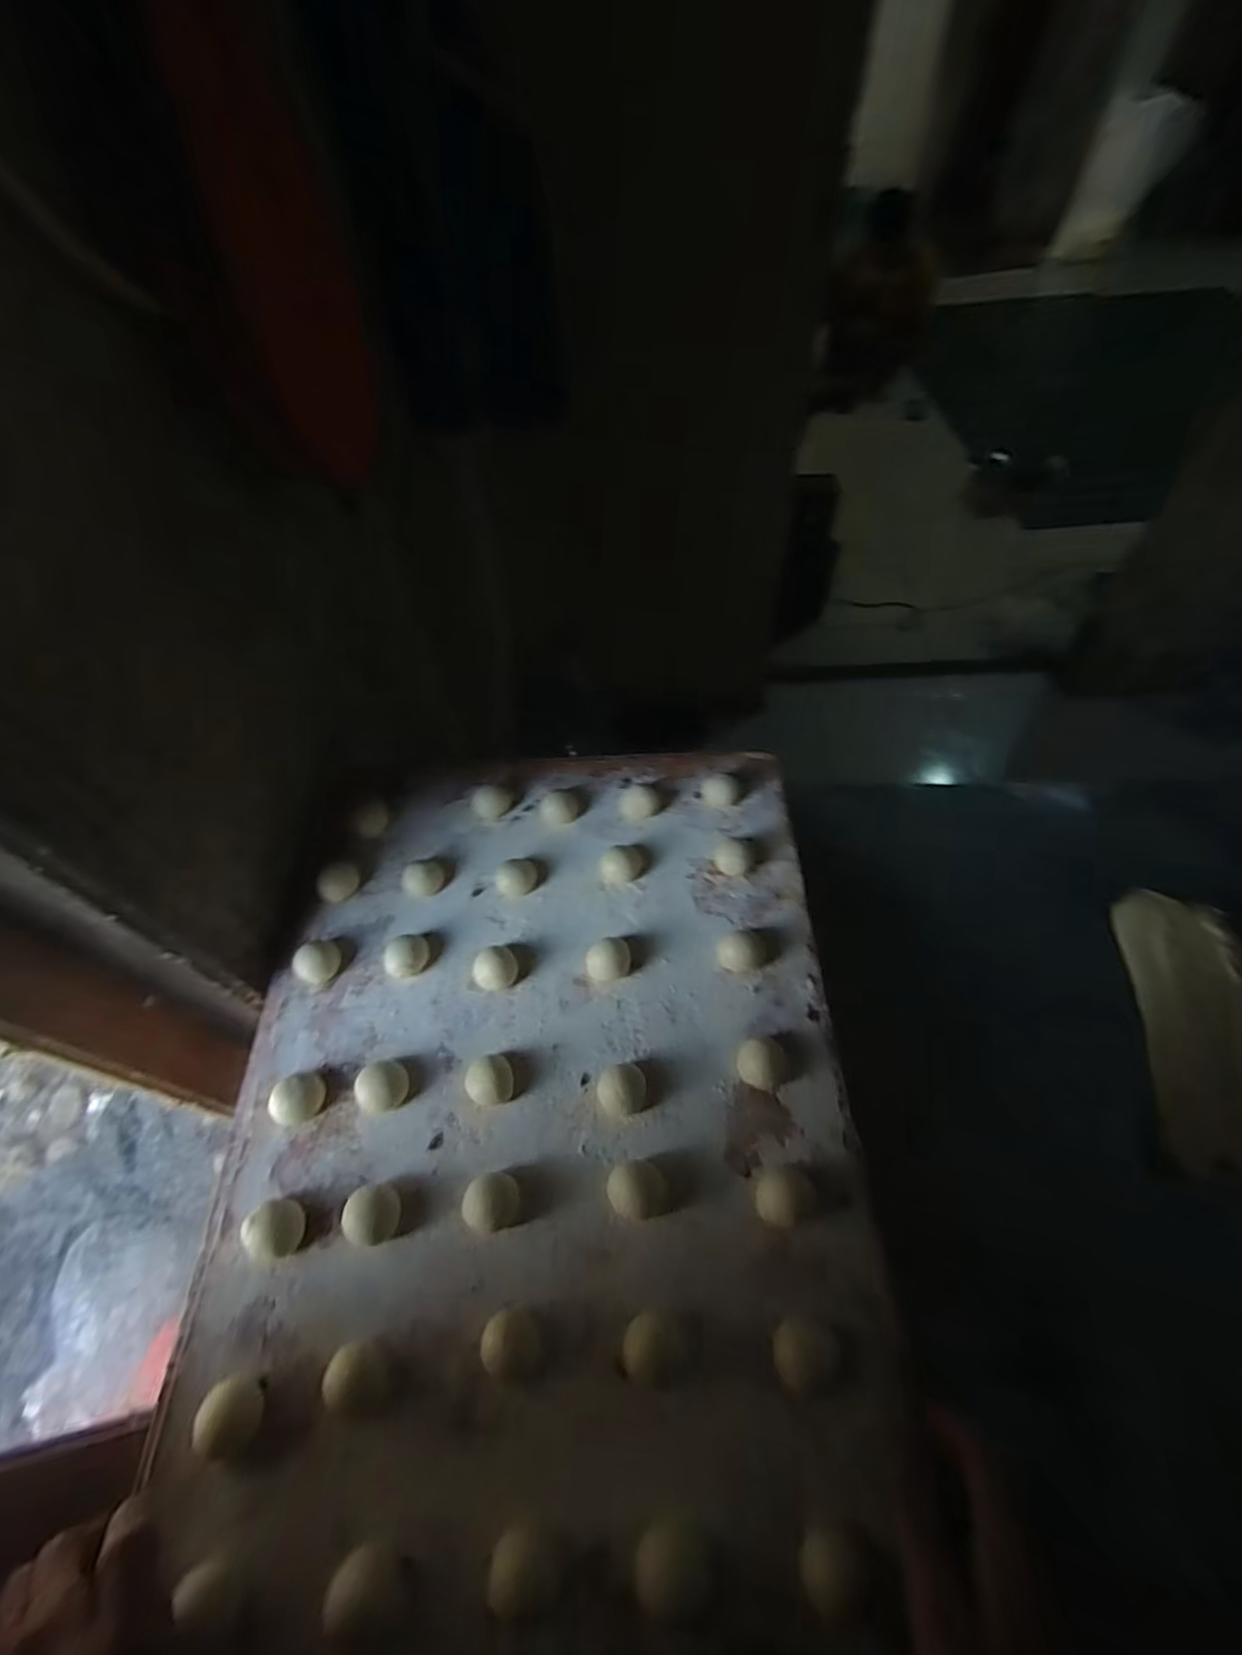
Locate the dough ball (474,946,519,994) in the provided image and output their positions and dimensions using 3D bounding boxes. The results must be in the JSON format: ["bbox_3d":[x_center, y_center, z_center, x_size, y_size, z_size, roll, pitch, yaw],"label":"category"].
[{"bbox_3d":[-0.096,0.110,0.509,0.034,0.021,0.028,-25,59,-13],"label":"dough ball"}]

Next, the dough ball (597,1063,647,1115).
[{"bbox_3d":[0.000,0.182,0.459,0.033,0.022,0.030,-1,56,2],"label":"dough ball"}]

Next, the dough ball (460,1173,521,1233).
[{"bbox_3d":[-0.082,0.240,0.422,0.035,0.025,0.031,-11,56,-4],"label":"dough ball"}]

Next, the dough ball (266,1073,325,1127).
[{"bbox_3d":[-0.224,0.189,0.461,0.031,0.019,0.033,-1,56,2],"label":"dough ball"}]

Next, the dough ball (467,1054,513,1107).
[{"bbox_3d":[-0.091,0.179,0.464,0.032,0.020,0.030,-1,56,2],"label":"dough ball"}]

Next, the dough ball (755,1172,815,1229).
[{"bbox_3d":[0.105,0.237,0.423,0.036,0.020,0.030,-9,56,-3],"label":"dough ball"}]

